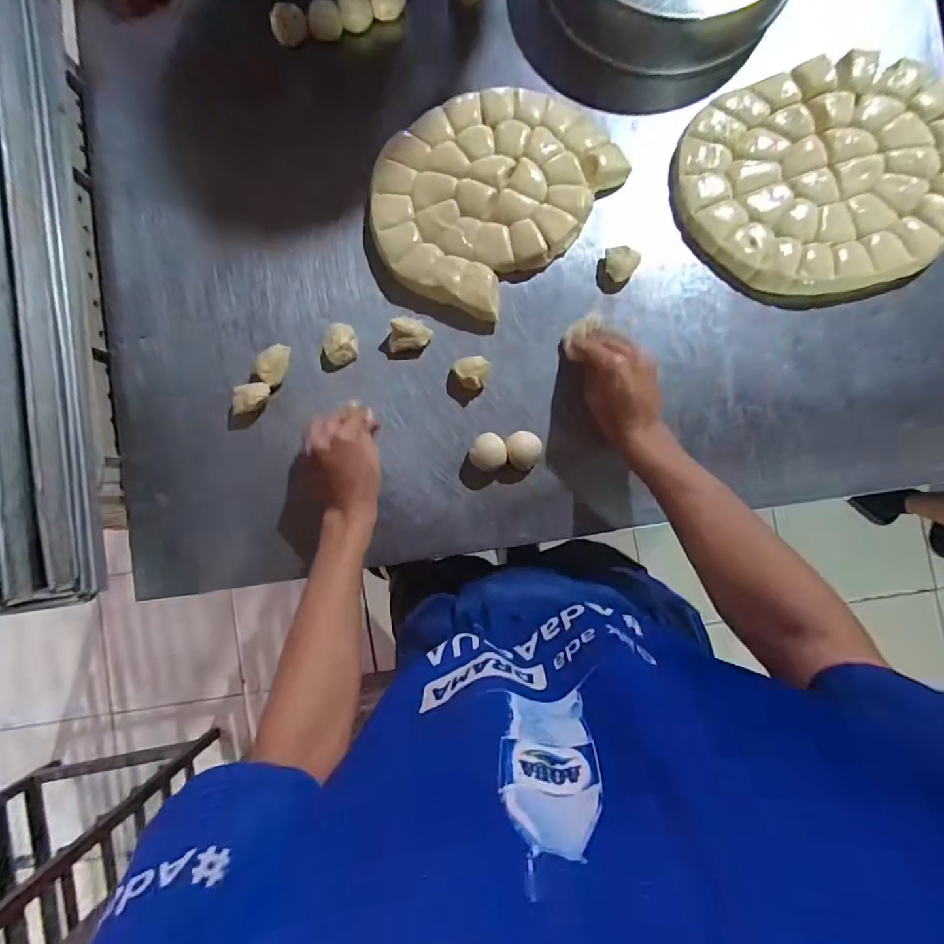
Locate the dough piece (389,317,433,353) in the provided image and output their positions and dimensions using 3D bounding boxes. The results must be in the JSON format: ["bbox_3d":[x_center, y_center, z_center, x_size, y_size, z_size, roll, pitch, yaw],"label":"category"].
[{"bbox_3d":[-0.073,-0.160,0.568,0.045,0.025,0.040,10,87,3],"label":"dough piece"}]

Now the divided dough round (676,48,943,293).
[{"bbox_3d":[0.414,-0.343,0.548,0.330,0.028,0.258,-15,86,2],"label":"divided dough round"}]

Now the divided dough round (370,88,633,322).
[{"bbox_3d":[0.014,-0.335,0.571,0.229,0.037,0.280,44,89,4],"label":"divided dough round"}]

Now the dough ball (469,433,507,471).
[{"bbox_3d":[0.021,-0.022,0.559,0.041,0.030,0.042,0,87,2],"label":"dough ball"}]

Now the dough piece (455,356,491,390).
[{"bbox_3d":[0.002,-0.115,0.562,0.039,0.030,0.037,-7,87,2],"label":"dough piece"}]

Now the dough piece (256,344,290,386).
[{"bbox_3d":[-0.233,-0.126,0.560,0.026,0.025,0.048,10,87,3],"label":"dough piece"}]

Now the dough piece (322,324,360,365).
[{"bbox_3d":[-0.157,-0.154,0.573,0.039,0.023,0.048,-17,86,1],"label":"dough piece"}]

